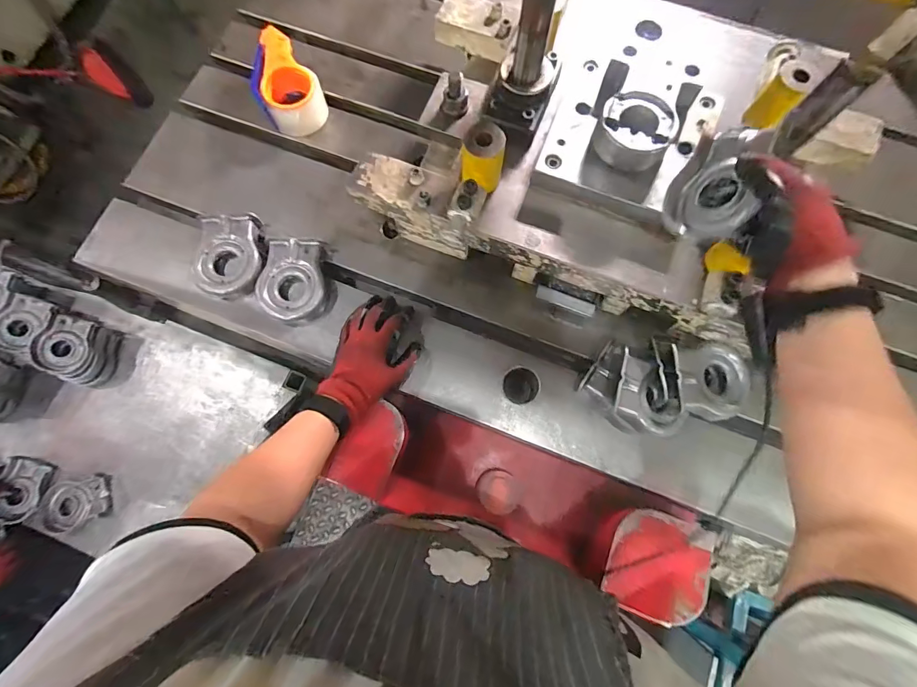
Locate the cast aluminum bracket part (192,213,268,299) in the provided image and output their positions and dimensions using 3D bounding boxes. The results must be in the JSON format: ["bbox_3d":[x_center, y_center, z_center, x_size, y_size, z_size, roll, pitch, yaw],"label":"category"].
[{"bbox_3d":[-0.338,-0.133,0.618,0.109,0.032,0.130,5,75,1],"label":"cast aluminum bracket part"}]

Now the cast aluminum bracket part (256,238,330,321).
[{"bbox_3d":[-0.241,-0.093,0.602,0.092,0.028,0.113,7,75,1],"label":"cast aluminum bracket part"}]

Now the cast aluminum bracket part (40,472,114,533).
[{"bbox_3d":[-0.798,0.335,0.871,0.126,0.029,0.099,-12,76,-4],"label":"cast aluminum bracket part"}]

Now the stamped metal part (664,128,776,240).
[{"bbox_3d":[0.269,-0.165,0.437,0.036,0.089,0.117,17,82,-42],"label":"stamped metal part"}]

